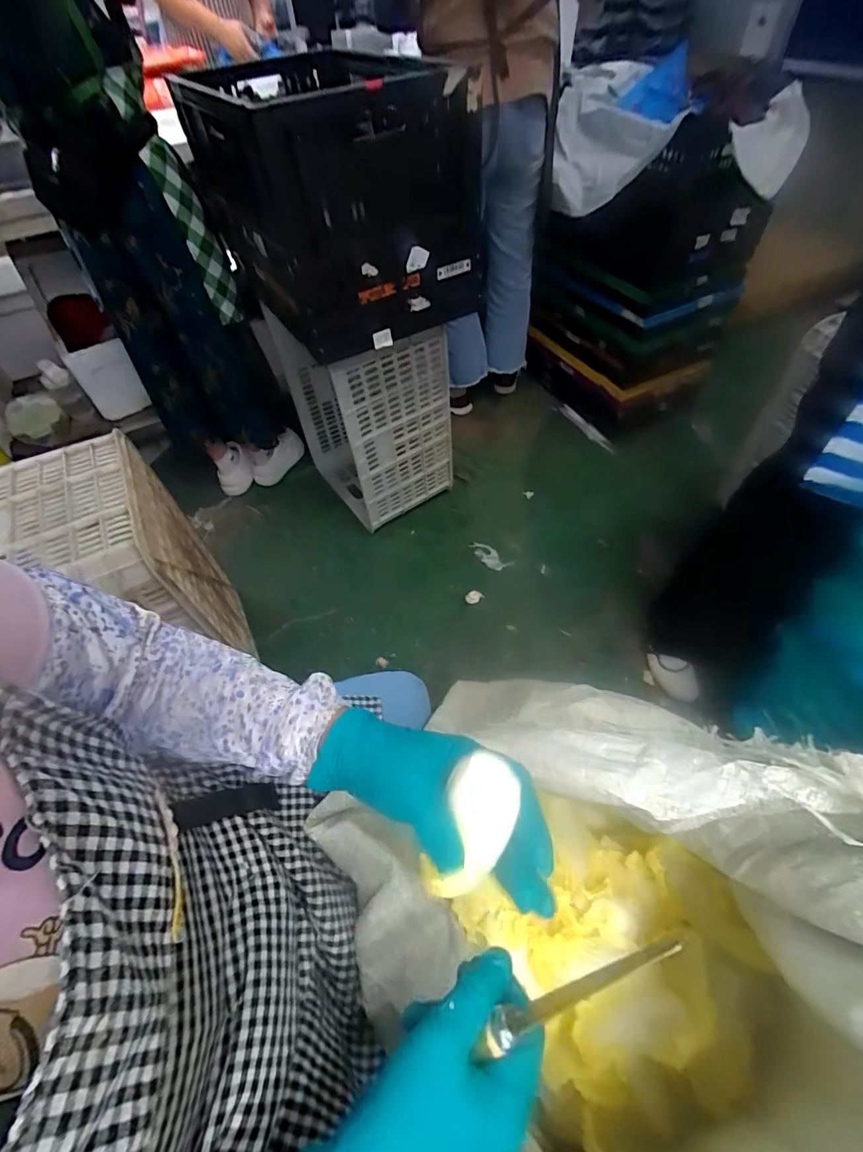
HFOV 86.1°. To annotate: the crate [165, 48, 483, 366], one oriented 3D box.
[{"bbox_3d":[-0.232,-0.846,1.039,0.439,0.358,0.640,-32,59,-17],"label":"crate"}]

